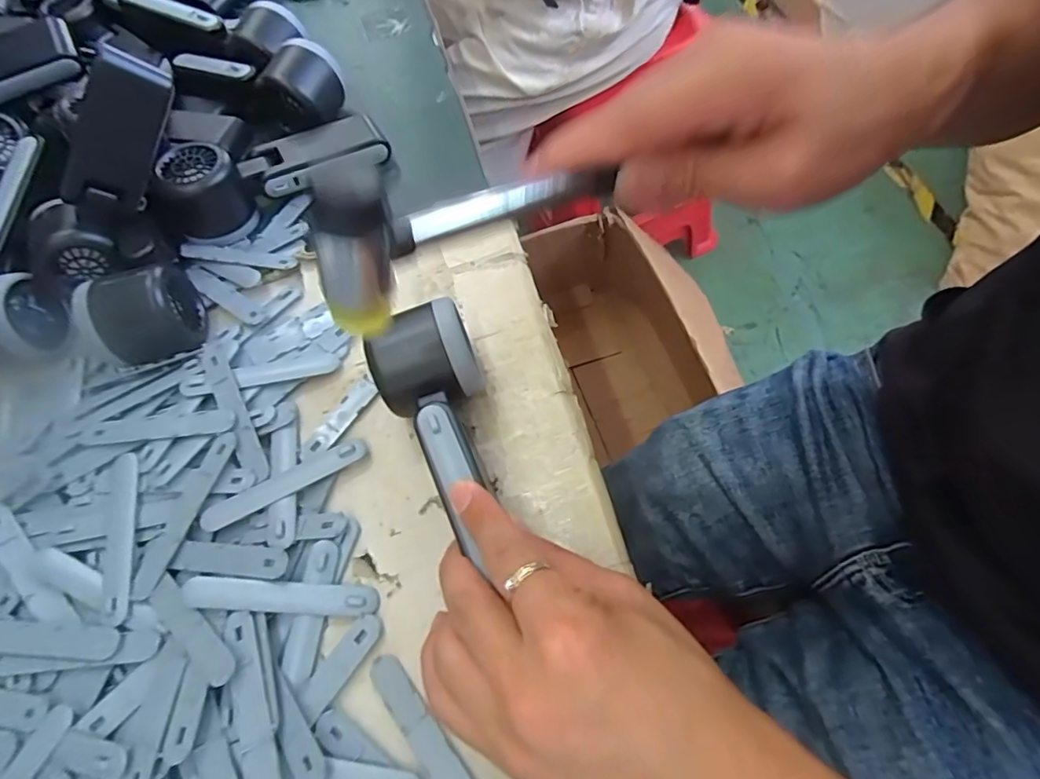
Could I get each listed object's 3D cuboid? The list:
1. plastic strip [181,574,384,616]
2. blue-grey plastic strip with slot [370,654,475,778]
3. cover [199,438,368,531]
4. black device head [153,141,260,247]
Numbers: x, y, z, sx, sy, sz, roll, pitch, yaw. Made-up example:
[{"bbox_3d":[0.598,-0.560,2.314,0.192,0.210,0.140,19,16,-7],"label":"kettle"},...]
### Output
[{"bbox_3d":[-0.122,0.106,0.276,0.094,0.004,0.016,5,67,-6],"label":"plastic strip"},{"bbox_3d":[-0.040,0.166,0.247,0.017,0.007,0.095,-37,67,-15],"label":"blue-grey plastic strip with slot"},{"bbox_3d":[-0.134,0.053,0.308,0.094,0.005,0.016,-27,65,-11],"label":"cover"},{"bbox_3d":[-0.232,-0.144,0.395,0.059,0.045,0.049,-32,65,-14],"label":"black device head"}]

